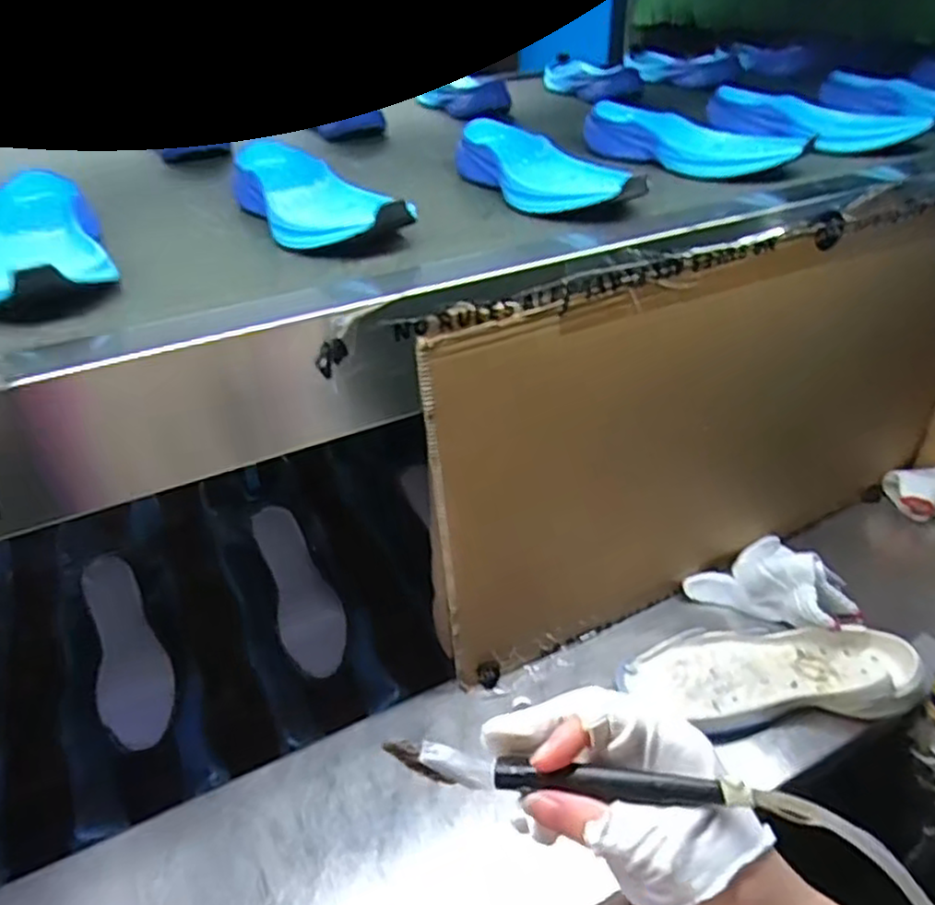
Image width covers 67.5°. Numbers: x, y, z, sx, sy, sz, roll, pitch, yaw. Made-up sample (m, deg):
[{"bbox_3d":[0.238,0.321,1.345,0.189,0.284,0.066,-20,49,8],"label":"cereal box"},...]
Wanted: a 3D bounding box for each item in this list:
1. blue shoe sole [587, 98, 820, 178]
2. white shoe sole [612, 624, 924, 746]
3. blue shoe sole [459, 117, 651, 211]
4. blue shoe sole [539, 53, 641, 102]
[{"bbox_3d":[0.219,-0.316,0.706,0.058,0.038,0.232,-27,43,-31],"label":"blue shoe sole"},{"bbox_3d":[0.286,0.215,0.673,0.275,0.040,0.102,-2,36,0],"label":"white shoe sole"},{"bbox_3d":[0.064,-0.257,0.640,0.086,0.040,0.240,-15,38,-18],"label":"blue shoe sole"},{"bbox_3d":[0.172,-0.584,1.084,0.079,0.040,0.253,-11,37,-12],"label":"blue shoe sole"}]

